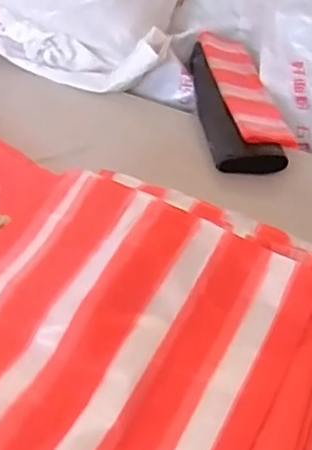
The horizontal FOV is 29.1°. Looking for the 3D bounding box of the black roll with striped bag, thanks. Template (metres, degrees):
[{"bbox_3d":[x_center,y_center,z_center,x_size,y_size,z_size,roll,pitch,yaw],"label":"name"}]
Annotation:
[{"bbox_3d":[0.116,-0.189,0.903,0.114,0.058,0.304,-2,41,-9],"label":"black roll with striped bag"}]

